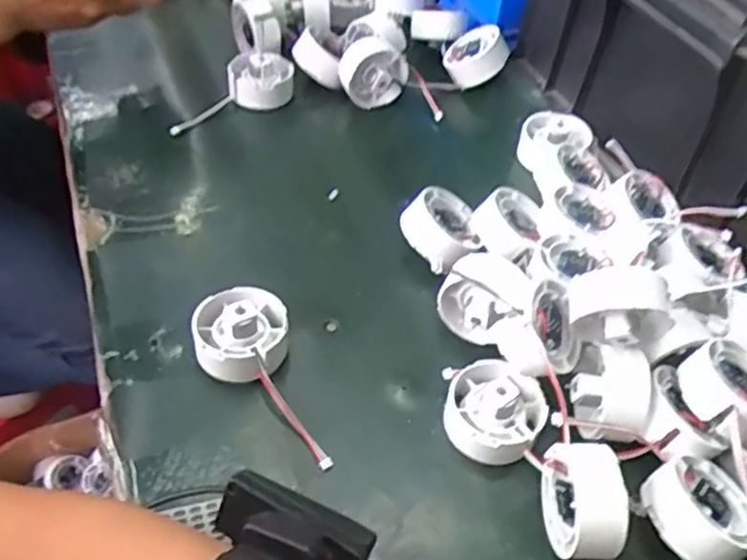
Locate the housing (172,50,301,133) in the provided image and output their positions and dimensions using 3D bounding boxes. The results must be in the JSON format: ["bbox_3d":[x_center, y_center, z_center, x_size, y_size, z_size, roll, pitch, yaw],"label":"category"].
[{"bbox_3d":[-0.111,-0.159,0.599,0.062,0.034,0.111,22,50,14],"label":"housing"}]

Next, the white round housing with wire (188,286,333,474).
[{"bbox_3d":[-0.068,0.054,0.399,0.059,0.035,0.114,-12,50,-15],"label":"white round housing with wire"}]

